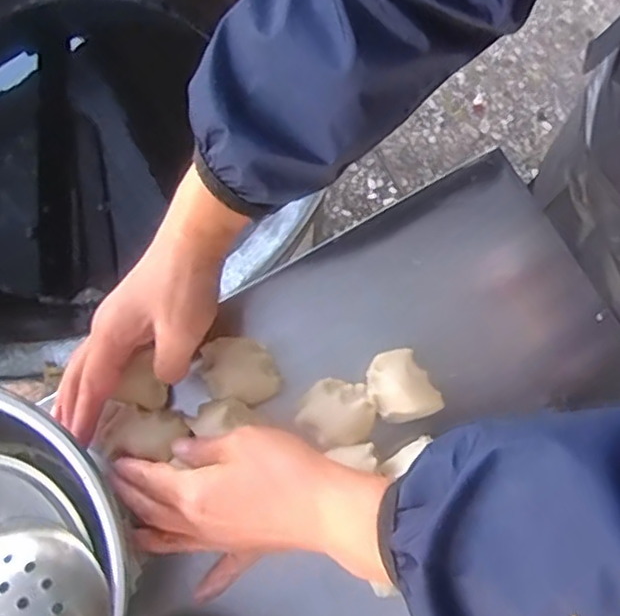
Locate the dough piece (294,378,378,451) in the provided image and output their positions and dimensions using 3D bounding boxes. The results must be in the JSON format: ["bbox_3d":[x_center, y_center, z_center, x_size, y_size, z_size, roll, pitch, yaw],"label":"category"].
[{"bbox_3d":[0.017,0.064,0.402,0.042,0.020,0.044,0,77,-2],"label":"dough piece"}]

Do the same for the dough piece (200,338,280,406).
[{"bbox_3d":[-0.043,0.038,0.399,0.043,0.015,0.040,-11,78,-4],"label":"dough piece"}]

